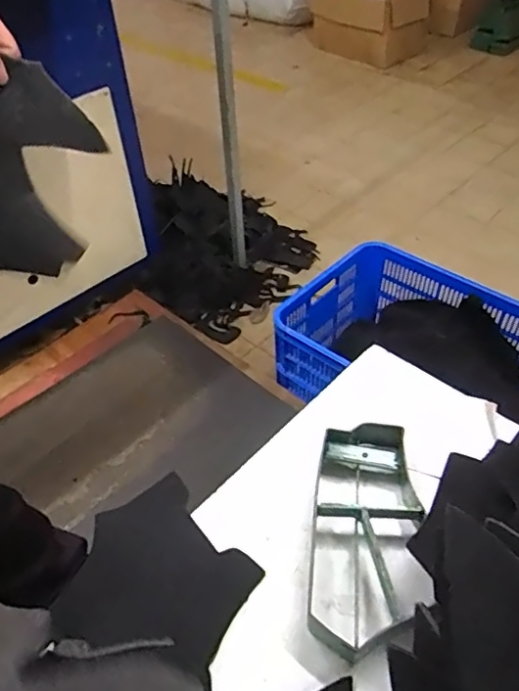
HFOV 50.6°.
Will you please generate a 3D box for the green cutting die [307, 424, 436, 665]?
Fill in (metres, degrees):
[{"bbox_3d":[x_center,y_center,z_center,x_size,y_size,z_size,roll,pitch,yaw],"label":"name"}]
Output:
[{"bbox_3d":[0.079,0.137,0.407,0.078,0.033,0.169,3,46,7],"label":"green cutting die"}]

